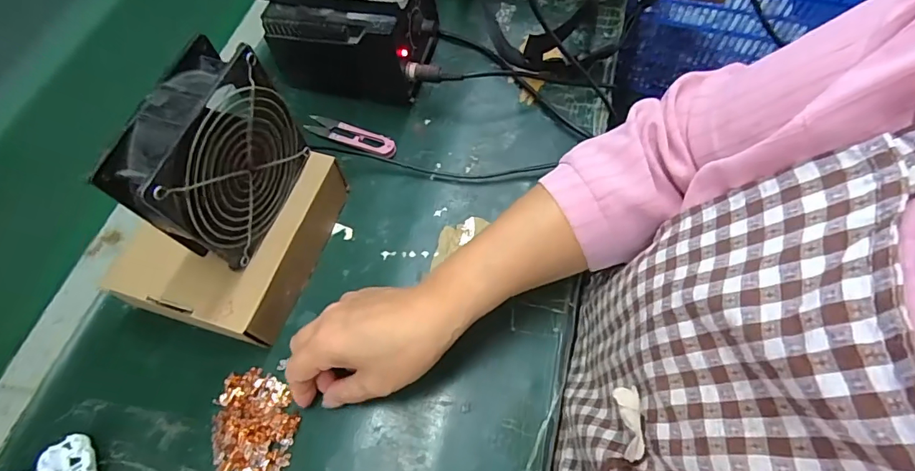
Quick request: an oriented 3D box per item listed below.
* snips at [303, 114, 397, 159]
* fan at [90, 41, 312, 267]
[{"bbox_3d":[-0.110,-0.104,0.481,0.106,0.008,0.024,22,66,12],"label":"snips"},{"bbox_3d":[-0.168,-0.051,0.328,0.042,0.113,0.122,16,65,10],"label":"fan"}]

